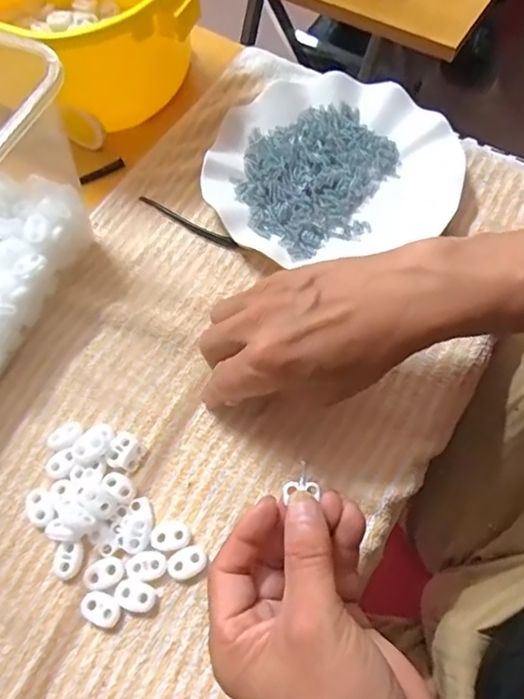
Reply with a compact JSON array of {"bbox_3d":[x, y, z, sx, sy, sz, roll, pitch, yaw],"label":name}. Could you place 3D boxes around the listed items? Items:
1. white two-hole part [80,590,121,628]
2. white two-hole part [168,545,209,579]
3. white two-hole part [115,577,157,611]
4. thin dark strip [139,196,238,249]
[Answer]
[{"bbox_3d":[-0.089,0.143,0.300,0.023,0.004,0.016,28,69,14],"label":"white two-hole part"},{"bbox_3d":[-0.042,0.121,0.308,0.022,0.004,0.015,-25,67,-10],"label":"white two-hole part"},{"bbox_3d":[-0.070,0.136,0.300,0.022,0.004,0.015,14,66,8],"label":"white two-hole part"},{"bbox_3d":[-0.058,-0.098,0.410,0.090,0.006,0.007,31,69,14],"label":"thin dark strip"}]

